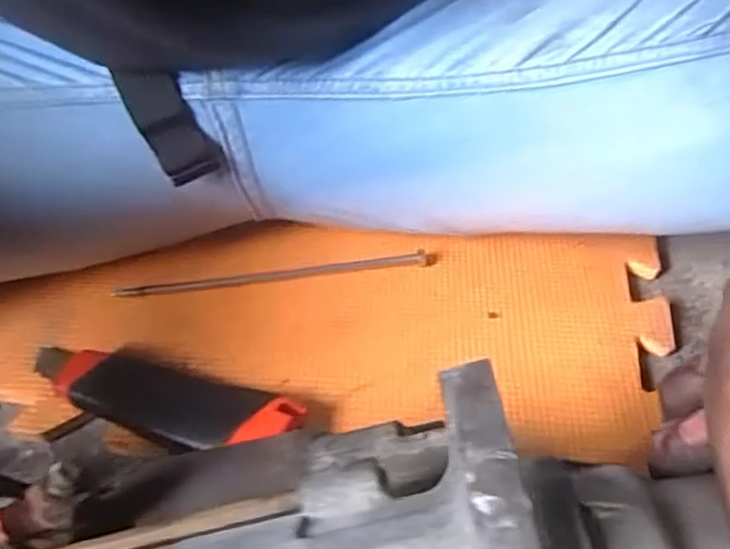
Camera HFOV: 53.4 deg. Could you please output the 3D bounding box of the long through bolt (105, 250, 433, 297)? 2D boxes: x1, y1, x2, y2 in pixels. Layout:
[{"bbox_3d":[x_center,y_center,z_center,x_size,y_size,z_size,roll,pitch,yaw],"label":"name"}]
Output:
[{"bbox_3d":[-0.055,0.000,0.427,0.180,0.010,0.012,-6,43,-1],"label":"long through bolt"}]

